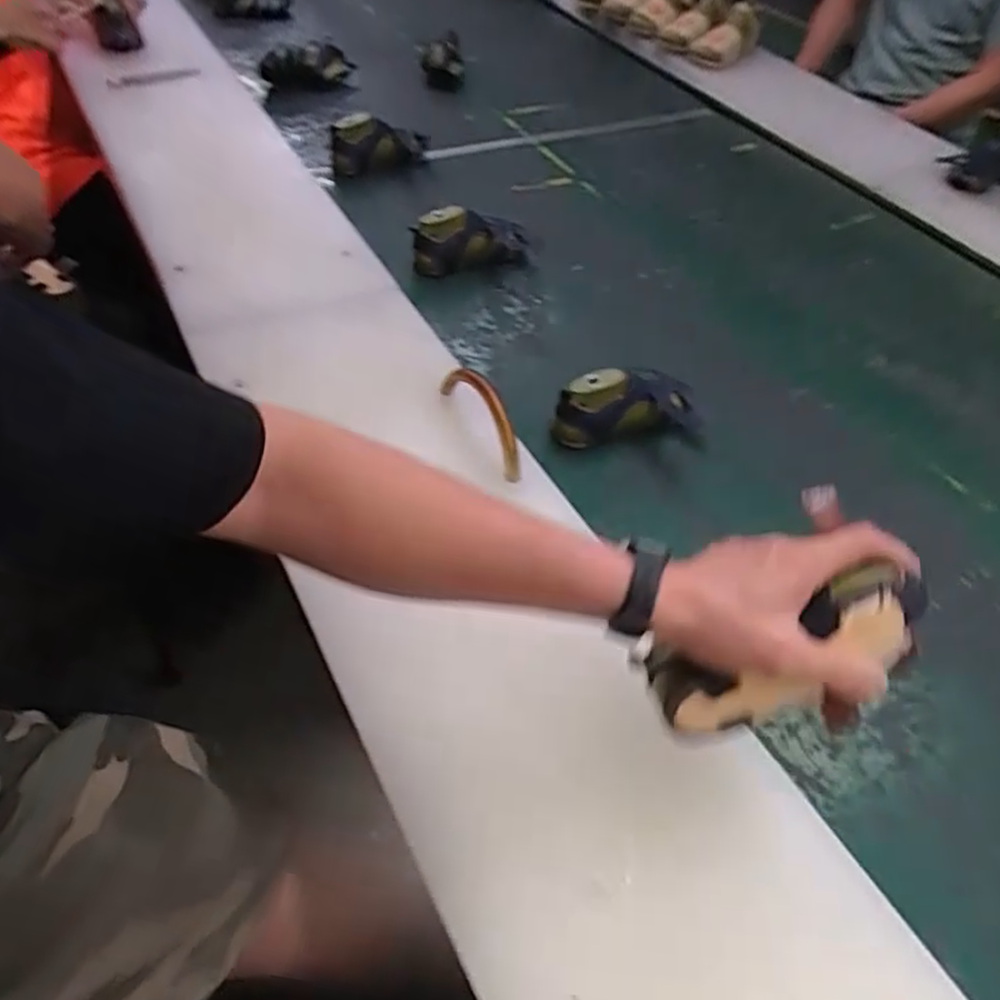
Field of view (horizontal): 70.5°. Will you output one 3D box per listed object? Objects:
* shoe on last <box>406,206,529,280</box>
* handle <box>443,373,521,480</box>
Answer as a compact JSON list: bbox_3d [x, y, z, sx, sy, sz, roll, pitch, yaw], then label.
[{"bbox_3d":[-0.037,-0.345,0.931,0.151,0.069,0.073,-11,52,-15],"label":"shoe on last"},{"bbox_3d":[-0.017,-0.078,0.663,0.015,0.082,0.115,-26,57,-25],"label":"handle"}]

